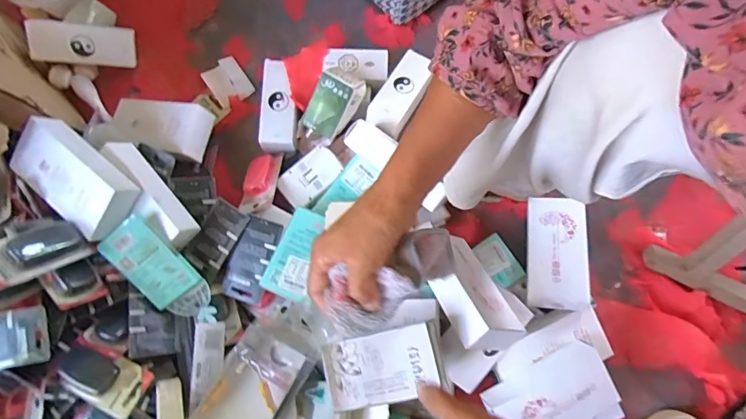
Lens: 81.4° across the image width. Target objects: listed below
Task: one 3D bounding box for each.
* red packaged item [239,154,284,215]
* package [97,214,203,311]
[{"bbox_3d":[-0.159,-0.037,0.612,0.046,0.016,0.104,7,56,1],"label":"red packaged item"},{"bbox_3d":[-0.271,0.066,0.522,0.073,0.007,0.109,-38,103,14],"label":"package"}]

